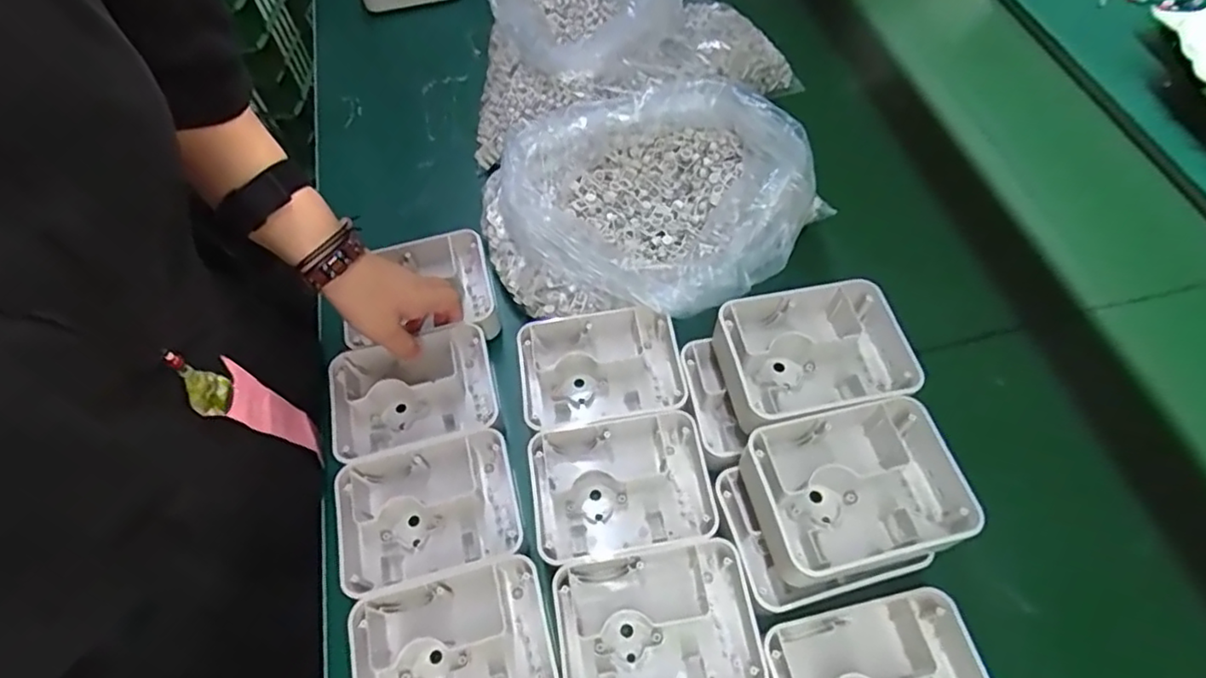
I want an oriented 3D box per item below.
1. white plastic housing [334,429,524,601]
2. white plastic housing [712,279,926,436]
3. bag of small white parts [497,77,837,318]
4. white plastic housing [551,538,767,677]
[{"bbox_3d":[-0.130,0.128,0.478,0.129,0.034,0.100,-13,60,-6],"label":"white plastic housing"},{"bbox_3d":[0.157,0.011,0.483,0.133,0.047,0.104,-11,60,-5],"label":"white plastic housing"},{"bbox_3d":[0.034,-0.132,0.588,0.277,0.094,0.252,37,68,21],"label":"bag of small white parts"},{"bbox_3d":[0.034,0.195,0.431,0.126,0.034,0.100,-9,60,-3],"label":"white plastic housing"}]

